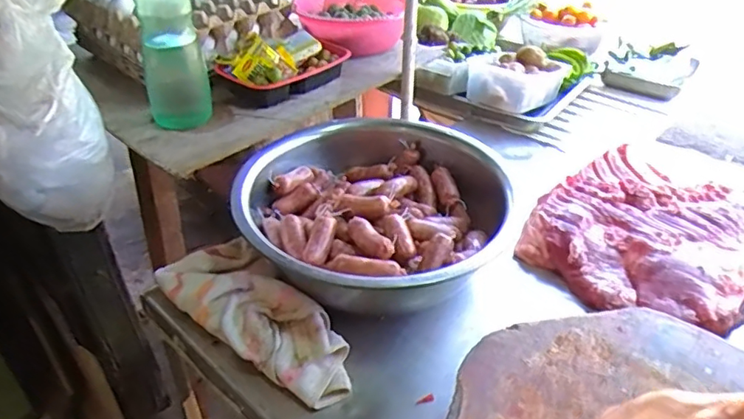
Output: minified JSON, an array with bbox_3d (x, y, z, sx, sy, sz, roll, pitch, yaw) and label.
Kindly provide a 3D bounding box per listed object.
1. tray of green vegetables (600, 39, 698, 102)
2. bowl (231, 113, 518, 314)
[{"bbox_3d":[0.668,-0.337,1.361,0.187,0.062,0.199,21,42,26],"label":"tray of green vegetables"},{"bbox_3d":[-0.004,-0.013,0.808,0.355,0.115,0.374,0,37,0],"label":"bowl"}]

